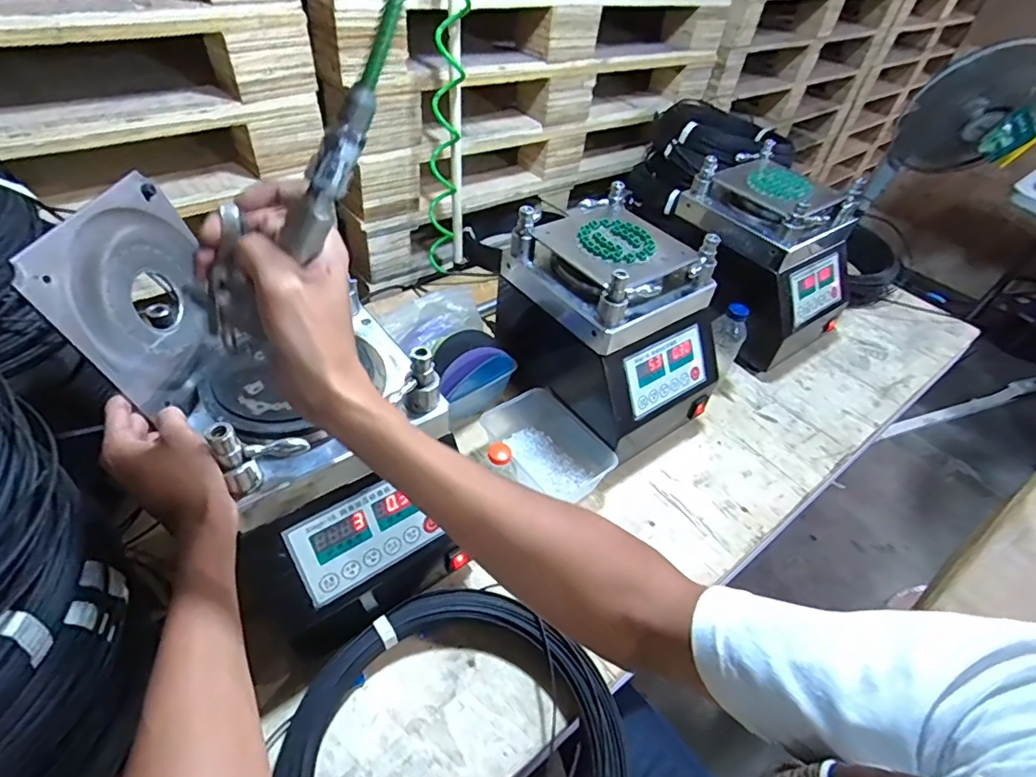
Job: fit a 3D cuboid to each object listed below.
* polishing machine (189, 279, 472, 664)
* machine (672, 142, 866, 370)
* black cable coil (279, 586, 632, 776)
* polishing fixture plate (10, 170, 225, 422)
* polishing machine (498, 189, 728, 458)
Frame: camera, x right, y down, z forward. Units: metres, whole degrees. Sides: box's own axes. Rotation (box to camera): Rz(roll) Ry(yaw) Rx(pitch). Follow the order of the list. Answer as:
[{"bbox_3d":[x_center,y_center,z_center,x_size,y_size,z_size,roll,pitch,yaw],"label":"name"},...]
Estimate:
[{"bbox_3d":[-0.192,0.087,0.570,0.208,0.273,0.240,-25,55,-28],"label":"polishing machine"},{"bbox_3d":[0.451,-0.246,0.985,0.242,0.273,0.290,-25,54,-27],"label":"machine"},{"bbox_3d":[-0.050,0.343,0.496,0.296,0.055,0.302,4,46,-4],"label":"black cable coil"},{"bbox_3d":[-0.320,-0.079,0.470,0.011,0.161,0.165,-9,43,15],"label":"polishing fixture plate"},{"bbox_3d":[0.137,-0.084,0.792,0.214,0.279,0.279,-26,55,-28],"label":"polishing machine"}]

